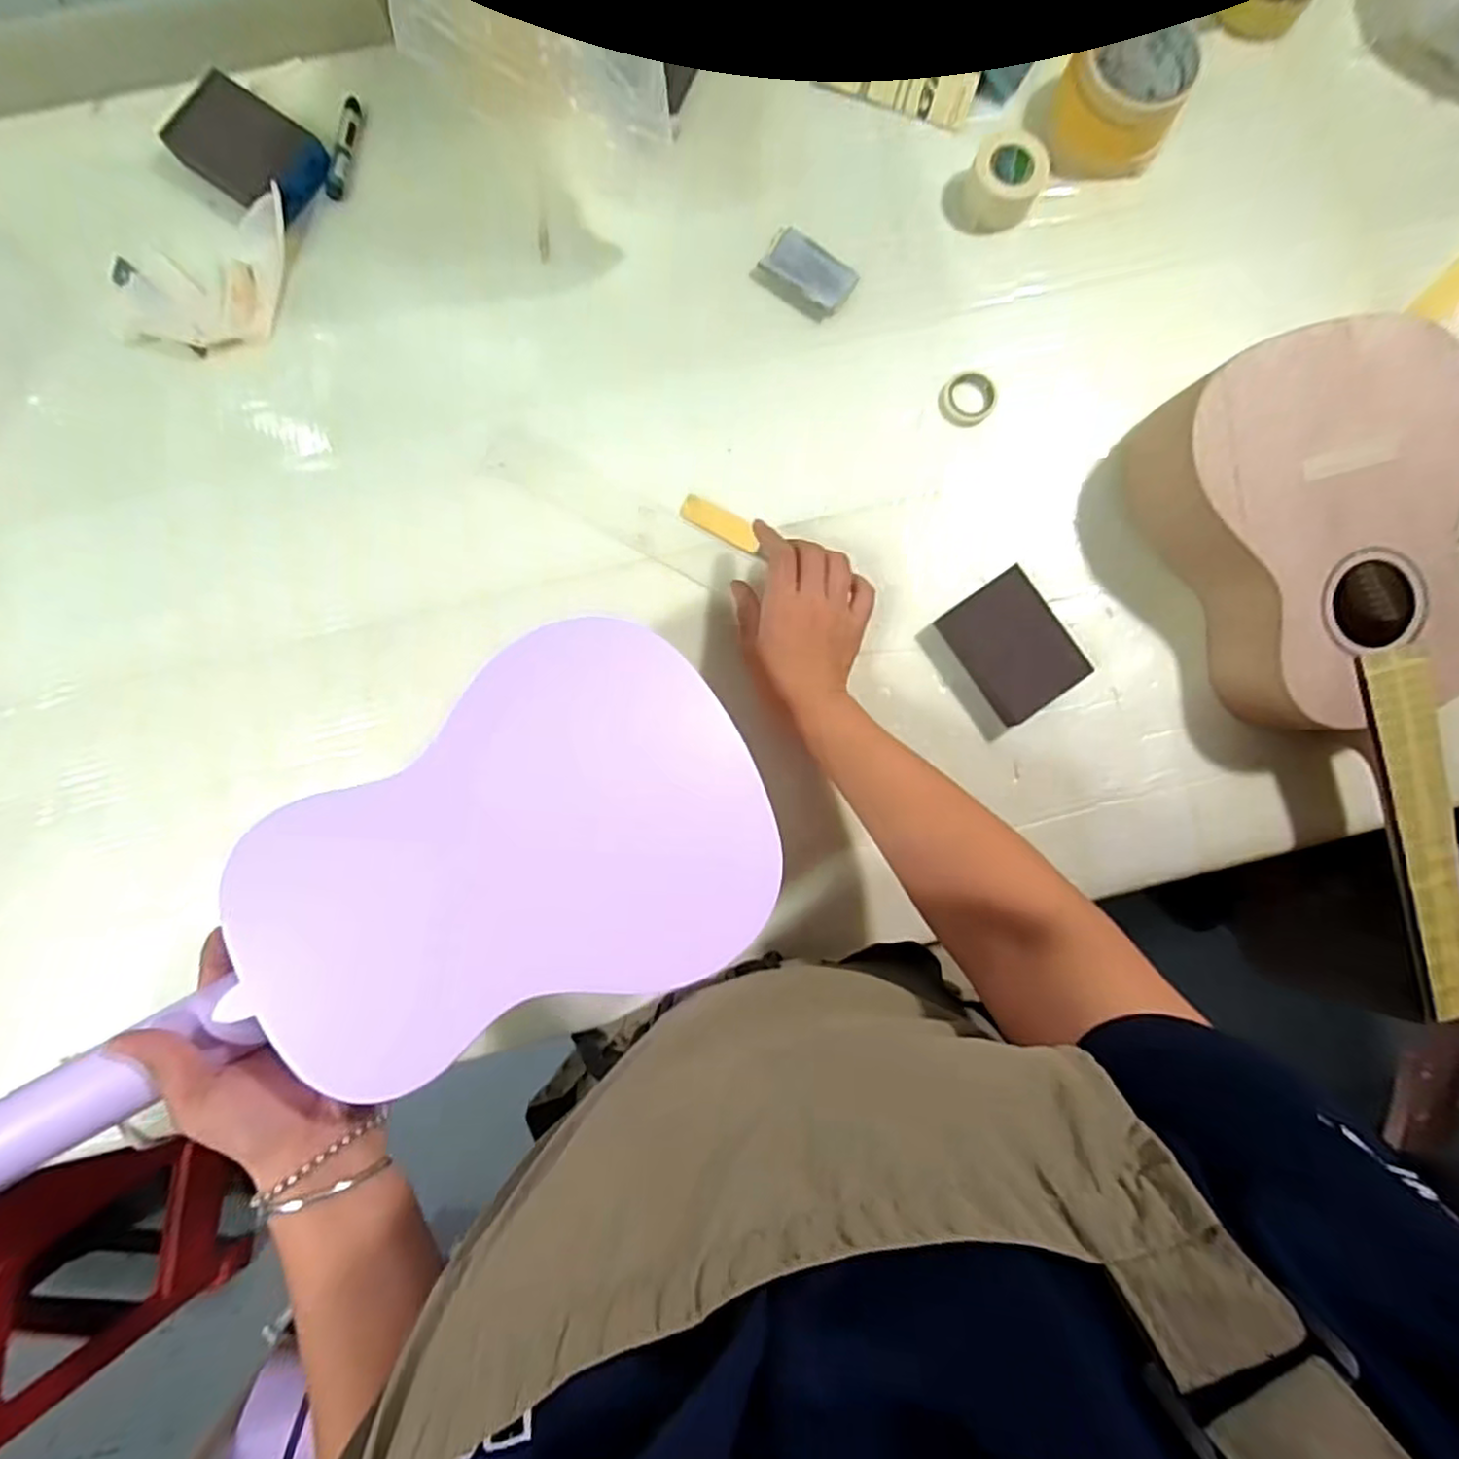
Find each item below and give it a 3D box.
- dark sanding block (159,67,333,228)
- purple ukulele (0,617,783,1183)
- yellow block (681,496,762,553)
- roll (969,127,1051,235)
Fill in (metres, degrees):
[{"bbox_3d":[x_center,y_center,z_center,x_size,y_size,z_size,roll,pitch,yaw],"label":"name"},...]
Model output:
[{"bbox_3d":[-0.358,-0.433,0.509,0.099,0.021,0.070,34,87,0],"label":"dark sanding block"},{"bbox_3d":[-0.246,0.139,0.335,0.574,0.054,0.191,-28,88,-13],"label":"purple ukulele"},{"bbox_3d":[-0.006,-0.157,0.515,0.063,0.005,0.020,31,87,6],"label":"yellow block"},{"bbox_3d":[0.213,-0.421,0.529,0.055,0.033,0.058,0,87,-2],"label":"roll"}]

